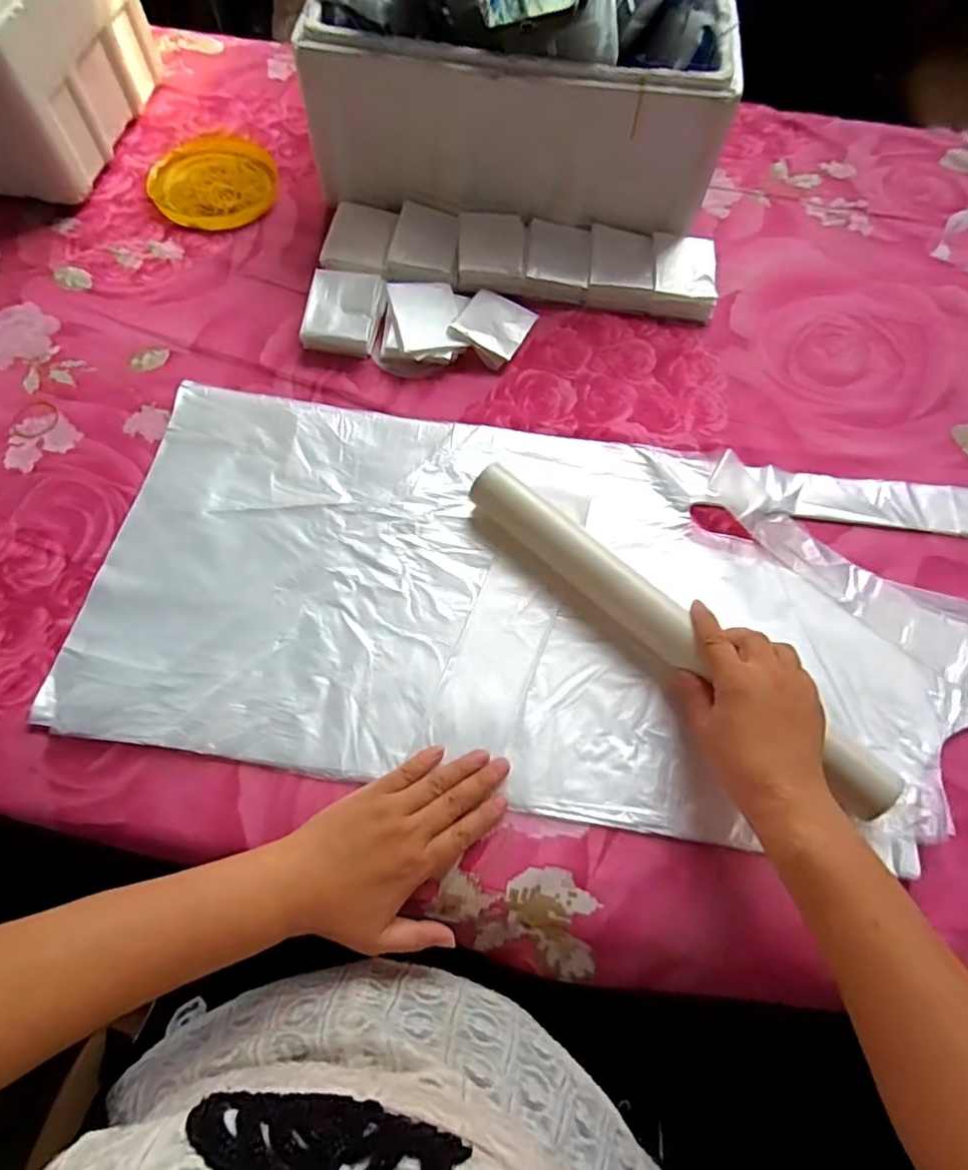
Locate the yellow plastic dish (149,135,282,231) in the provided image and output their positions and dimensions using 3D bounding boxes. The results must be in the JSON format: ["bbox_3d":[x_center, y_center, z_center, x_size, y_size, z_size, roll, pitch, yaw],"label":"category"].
[{"bbox_3d":[-0.297,-0.446,0.673,0.136,0.018,0.136,1,67,-2],"label":"yellow plastic dish"}]

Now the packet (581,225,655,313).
[{"bbox_3d":[0.140,-0.325,0.625,0.066,0.024,0.092,10,67,2],"label":"packet"}]

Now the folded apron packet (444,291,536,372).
[{"bbox_3d":[0.010,-0.252,0.591,0.063,0.013,0.082,31,62,-5],"label":"folded apron packet"}]

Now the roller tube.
[{"bbox_3d":[0.129,0.028,0.438,0.353,0.029,0.031,41,71,17],"label":"roller tube"}]

